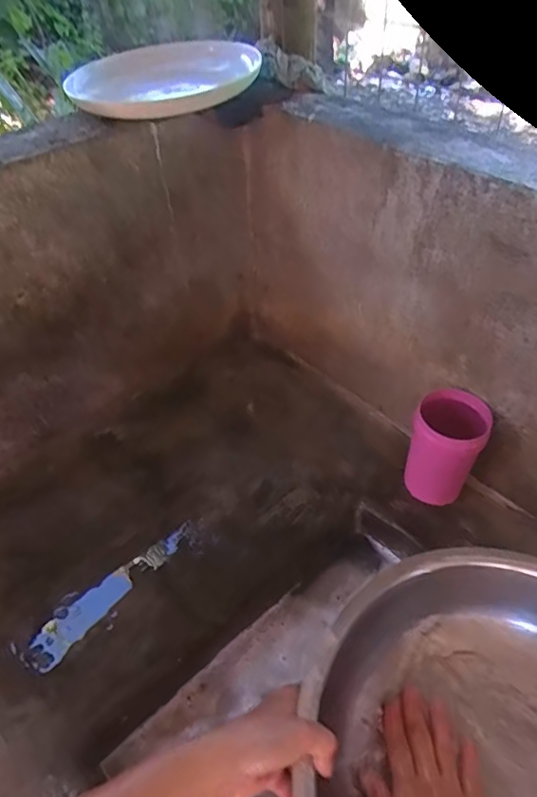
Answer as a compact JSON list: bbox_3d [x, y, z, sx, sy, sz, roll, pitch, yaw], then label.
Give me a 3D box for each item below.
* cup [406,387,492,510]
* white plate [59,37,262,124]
[{"bbox_3d":[0.220,0.075,0.667,0.085,0.149,0.086,-2,45,2],"label":"cup"},{"bbox_3d":[-0.147,-0.433,0.721,0.238,0.051,0.238,-21,48,-18],"label":"white plate"}]

